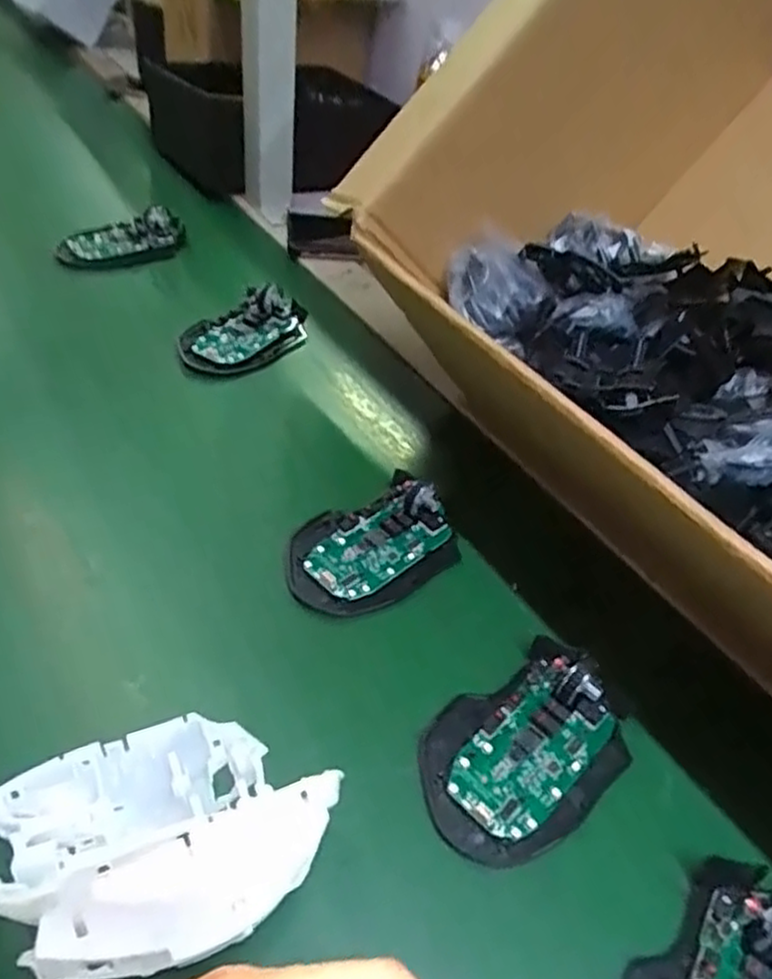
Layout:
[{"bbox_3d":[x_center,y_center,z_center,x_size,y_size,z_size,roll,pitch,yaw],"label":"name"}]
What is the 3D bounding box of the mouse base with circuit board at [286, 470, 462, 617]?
[{"bbox_3d":[-0.010,0.029,0.407,0.099,0.026,0.071,-20,51,-25],"label":"mouse base with circuit board"}]

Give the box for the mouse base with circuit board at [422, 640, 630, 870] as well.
[{"bbox_3d":[0.065,0.114,0.324,0.104,0.026,0.073,-32,57,-33],"label":"mouse base with circuit board"}]

